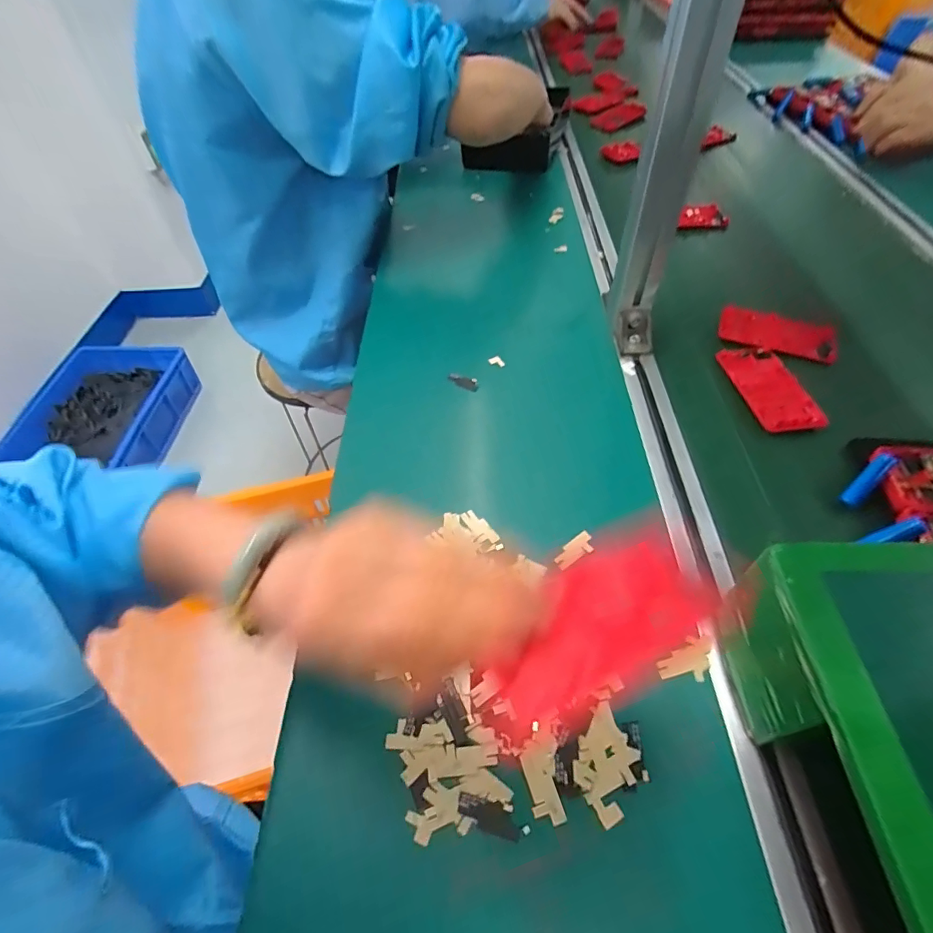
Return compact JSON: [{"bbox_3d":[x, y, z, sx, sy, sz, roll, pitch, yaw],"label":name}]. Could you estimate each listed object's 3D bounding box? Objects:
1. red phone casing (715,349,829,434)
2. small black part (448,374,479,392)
[{"bbox_3d":[0.313,-0.083,0.495,0.059,0.010,0.117,-10,54,-4],"label":"red phone casing"},{"bbox_3d":[-0.003,-0.097,0.544,0.036,0.015,0.009,21,56,1],"label":"small black part"}]

